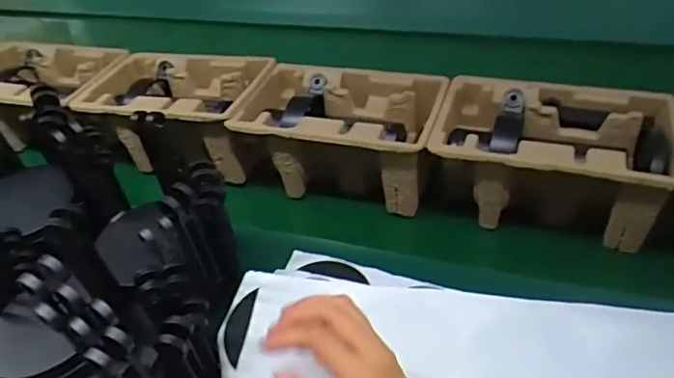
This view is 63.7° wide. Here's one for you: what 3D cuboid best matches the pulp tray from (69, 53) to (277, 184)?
[{"bbox_3d":[-0.206,-0.103,0.710,0.246,0.096,0.142,7,41,16],"label":"pulp tray"}]

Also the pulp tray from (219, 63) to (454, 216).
[{"bbox_3d":[0.004,-0.062,0.645,0.232,0.103,0.142,9,42,18],"label":"pulp tray"}]

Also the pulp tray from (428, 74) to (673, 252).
[{"bbox_3d":[0.224,-0.029,0.573,0.236,0.100,0.155,12,43,21],"label":"pulp tray"}]

